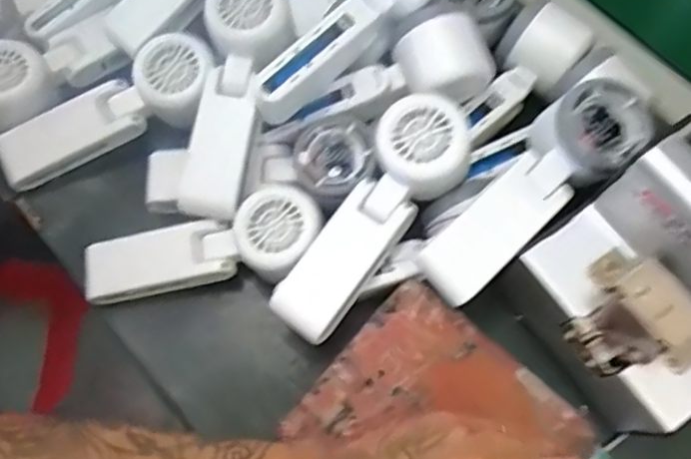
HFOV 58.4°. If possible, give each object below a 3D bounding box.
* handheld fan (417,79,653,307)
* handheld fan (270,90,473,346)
[{"bbox_3d":[0.111,-0.024,0.382,0.167,0.050,0.056,-40,75,-12],"label":"handheld fan"},{"bbox_3d":[0.017,-0.008,0.387,0.057,0.037,0.167,36,89,12],"label":"handheld fan"}]

